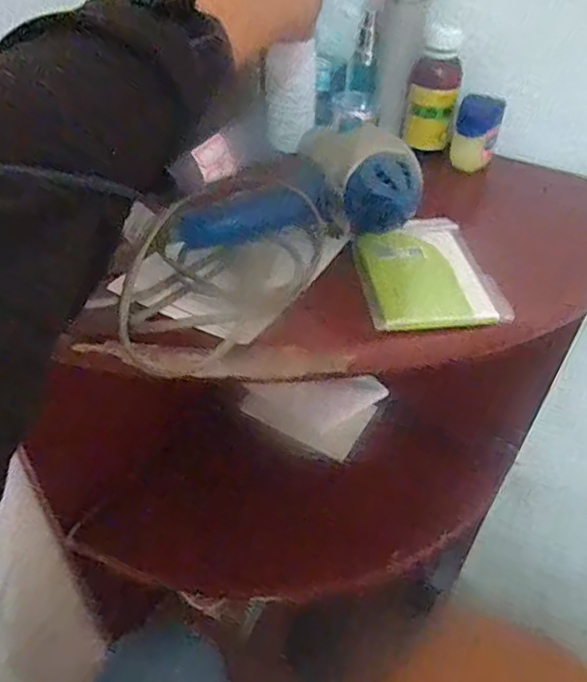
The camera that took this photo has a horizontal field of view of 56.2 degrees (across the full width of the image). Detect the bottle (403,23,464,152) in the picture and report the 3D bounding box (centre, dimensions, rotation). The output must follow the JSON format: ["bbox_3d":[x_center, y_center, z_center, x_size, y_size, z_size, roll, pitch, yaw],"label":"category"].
[{"bbox_3d":[0.118,-0.214,0.471,0.040,0.090,0.032,-3,41,-7],"label":"bottle"}]

